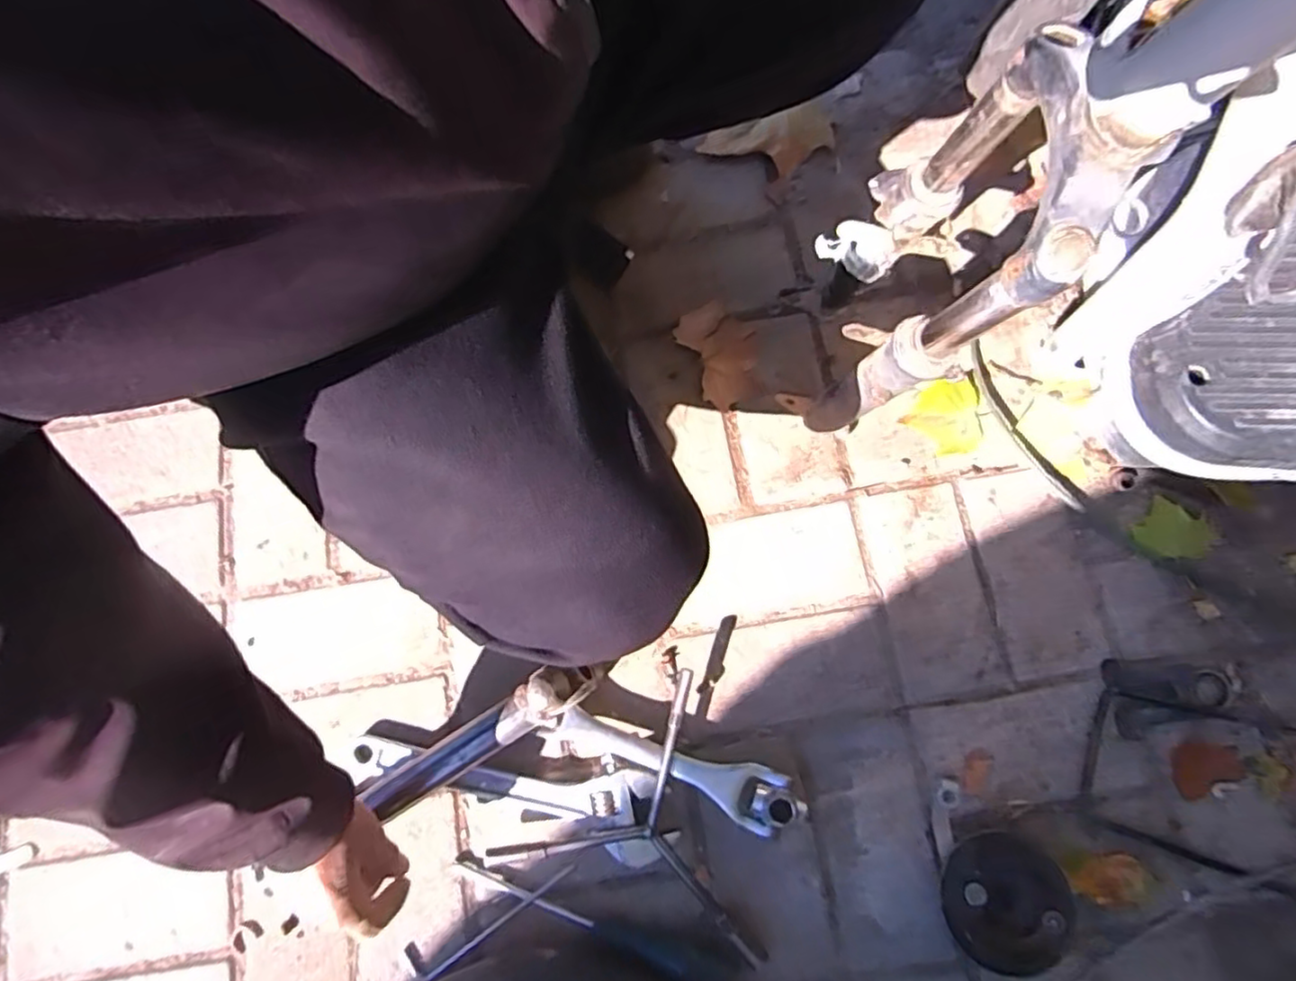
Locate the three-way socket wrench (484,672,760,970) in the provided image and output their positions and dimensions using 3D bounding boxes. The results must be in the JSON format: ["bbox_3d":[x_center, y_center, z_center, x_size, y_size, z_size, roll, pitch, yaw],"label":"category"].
[{"bbox_3d":[-0.034,0.292,0.555,0.193,0.040,0.228,-13,76,-2],"label":"three-way socket wrench"}]

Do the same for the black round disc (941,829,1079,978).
[{"bbox_3d":[0.288,0.333,0.536,0.098,0.042,0.093,0,76,1],"label":"black round disc"}]

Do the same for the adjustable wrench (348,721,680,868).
[{"bbox_3d":[-0.121,0.255,0.575,0.288,0.024,0.070,13,77,5],"label":"adjustable wrench"}]

